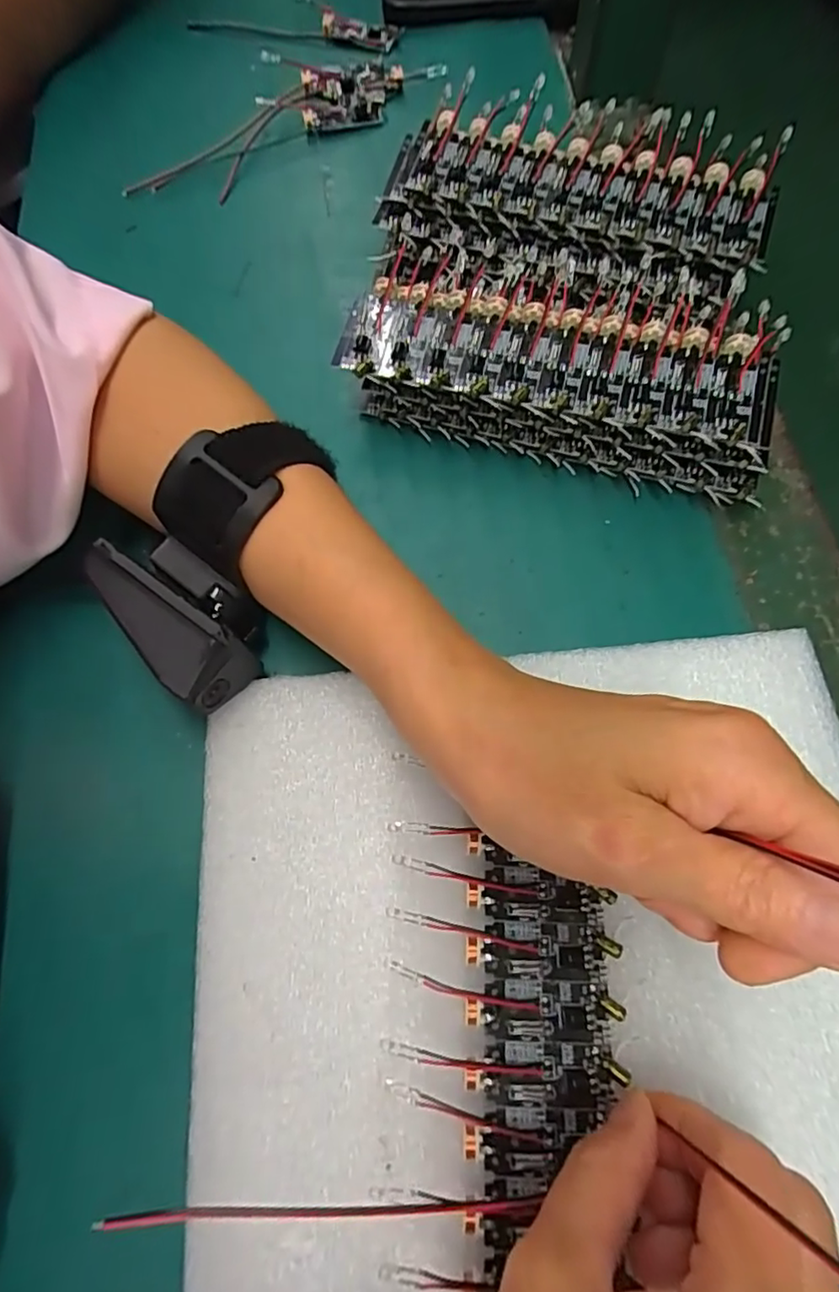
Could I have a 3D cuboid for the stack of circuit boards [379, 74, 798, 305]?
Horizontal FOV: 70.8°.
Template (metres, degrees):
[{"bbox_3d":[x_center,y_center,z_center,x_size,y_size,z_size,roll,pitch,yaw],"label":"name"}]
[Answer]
[{"bbox_3d":[0.072,-0.209,0.280,0.172,0.037,0.083,16,70,8],"label":"stack of circuit boards"}]

